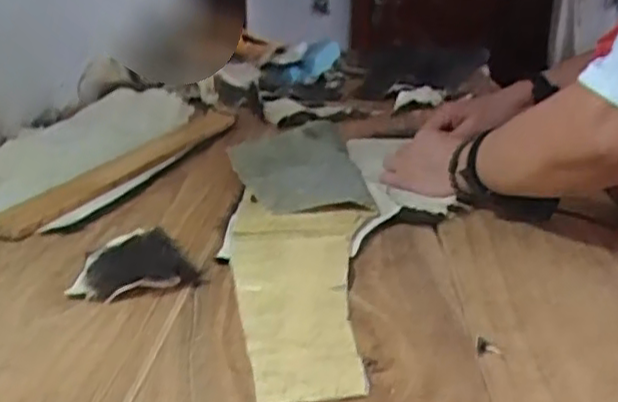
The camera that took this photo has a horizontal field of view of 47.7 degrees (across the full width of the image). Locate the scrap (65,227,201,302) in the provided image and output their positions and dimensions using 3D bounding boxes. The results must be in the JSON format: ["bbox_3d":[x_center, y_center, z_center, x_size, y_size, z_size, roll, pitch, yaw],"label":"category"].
[{"bbox_3d":[-0.153,0.052,0.611,0.103,0.035,0.064,-4,21,-11],"label":"scrap"}]

